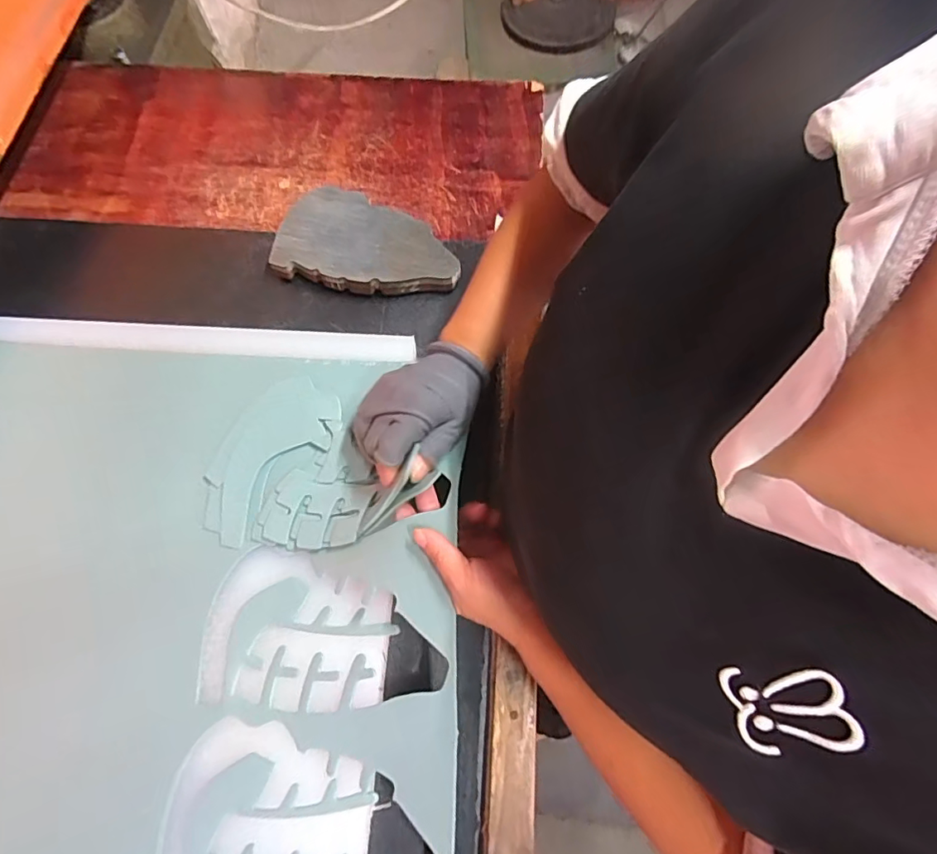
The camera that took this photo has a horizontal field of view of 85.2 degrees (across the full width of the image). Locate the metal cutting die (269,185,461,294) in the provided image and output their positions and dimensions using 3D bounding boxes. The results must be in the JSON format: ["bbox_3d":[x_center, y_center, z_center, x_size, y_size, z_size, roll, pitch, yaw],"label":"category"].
[{"bbox_3d":[-0.102,-0.200,0.552,0.195,0.028,0.131,15,70,6],"label":"metal cutting die"}]

